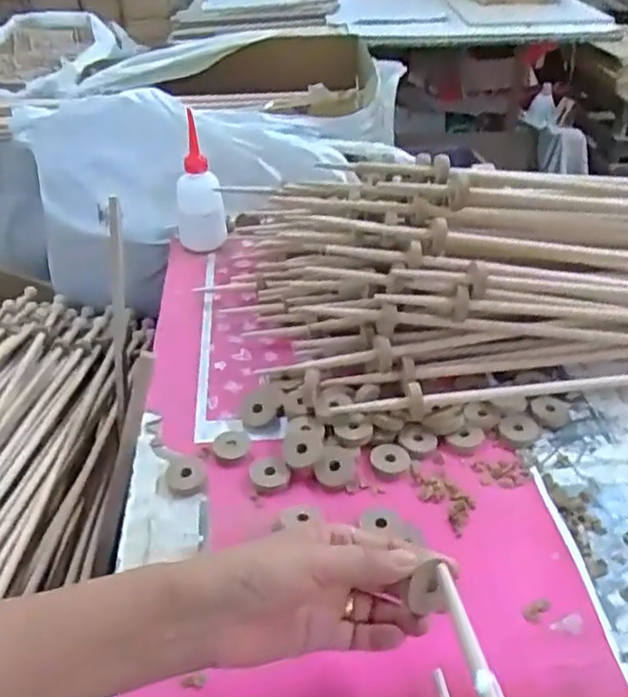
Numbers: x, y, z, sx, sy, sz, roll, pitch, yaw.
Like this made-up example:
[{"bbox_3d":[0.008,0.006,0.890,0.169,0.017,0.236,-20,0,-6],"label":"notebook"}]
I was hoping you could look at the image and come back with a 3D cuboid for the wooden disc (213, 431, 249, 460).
[{"bbox_3d":[-0.074,0.086,0.621,0.032,0.004,0.033,-1,36,0],"label":"wooden disc"}]

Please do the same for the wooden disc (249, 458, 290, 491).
[{"bbox_3d":[-0.038,0.106,0.594,0.030,0.010,0.032,-1,36,0],"label":"wooden disc"}]

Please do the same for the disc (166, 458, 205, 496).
[{"bbox_3d":[-0.110,0.109,0.593,0.031,0.011,0.040,-9,37,-11],"label":"disc"}]

